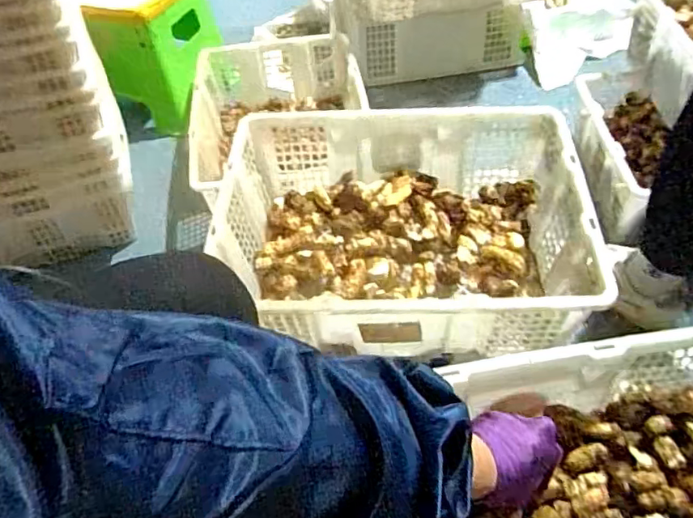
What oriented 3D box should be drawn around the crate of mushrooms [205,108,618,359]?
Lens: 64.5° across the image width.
[{"bbox_3d":[0.074,-0.043,0.766,0.460,0.150,0.356,0,53,4],"label":"crate of mushrooms"}]

